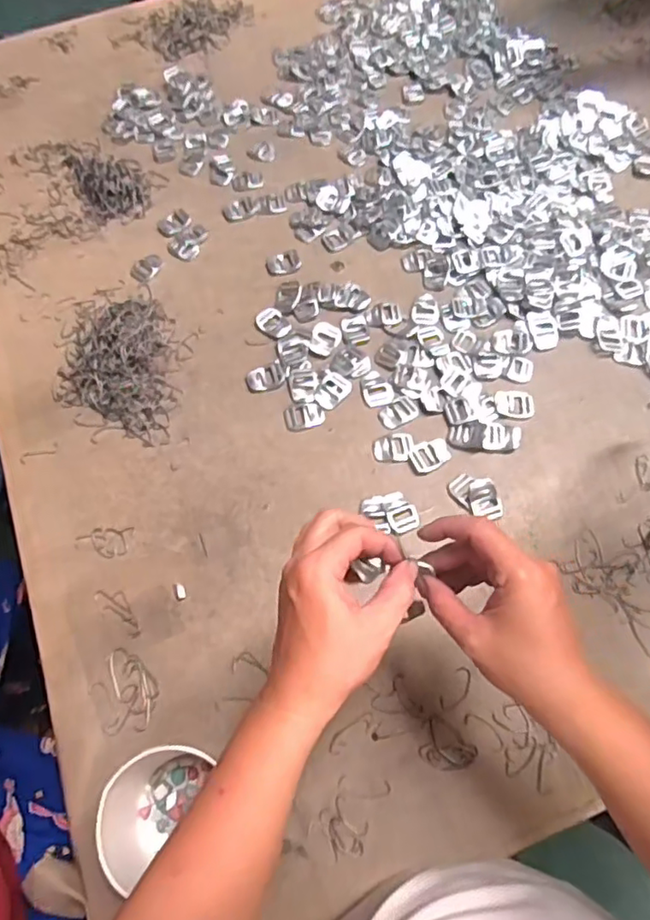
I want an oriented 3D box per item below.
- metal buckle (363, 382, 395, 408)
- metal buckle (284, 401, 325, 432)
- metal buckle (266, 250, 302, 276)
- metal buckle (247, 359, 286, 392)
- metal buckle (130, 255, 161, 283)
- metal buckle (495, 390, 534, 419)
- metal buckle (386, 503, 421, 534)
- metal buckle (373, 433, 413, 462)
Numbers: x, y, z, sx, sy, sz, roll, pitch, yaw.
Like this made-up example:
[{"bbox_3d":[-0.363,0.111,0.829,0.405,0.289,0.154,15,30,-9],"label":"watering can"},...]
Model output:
[{"bbox_3d":[0.057,-0.068,0.609,0.030,0.004,0.026,-12,66,-2],"label":"metal buckle"},{"bbox_3d":[-0.021,-0.045,0.602,0.041,0.004,0.030,-12,66,-2],"label":"metal buckle"},{"bbox_3d":[-0.049,-0.231,0.686,0.040,0.004,0.034,-12,66,-2],"label":"metal buckle"},{"bbox_3d":[-0.063,-0.089,0.624,0.041,0.004,0.032,-13,66,-3],"label":"metal buckle"},{"bbox_3d":[-0.212,-0.229,0.697,0.031,0.004,0.040,34,72,16],"label":"metal buckle"},{"bbox_3d":[0.194,-0.058,0.598,0.037,0.004,0.031,2,66,4],"label":"metal buckle"},{"bbox_3d":[0.075,0.055,0.551,0.030,0.005,0.025,-13,77,-6],"label":"metal buckle"},{"bbox_3d":[0.068,-0.012,0.583,0.039,0.005,0.028,-7,66,0],"label":"metal buckle"}]

